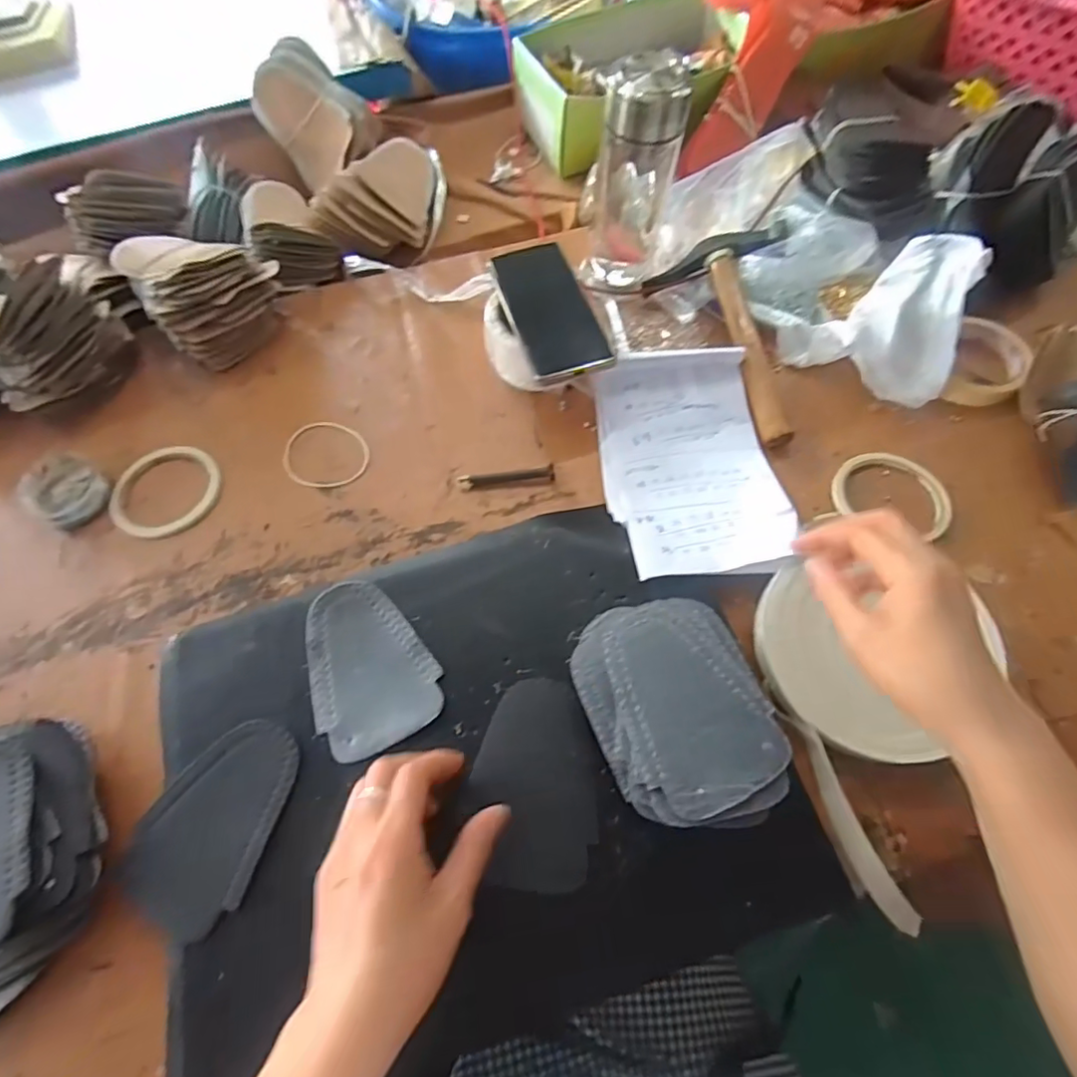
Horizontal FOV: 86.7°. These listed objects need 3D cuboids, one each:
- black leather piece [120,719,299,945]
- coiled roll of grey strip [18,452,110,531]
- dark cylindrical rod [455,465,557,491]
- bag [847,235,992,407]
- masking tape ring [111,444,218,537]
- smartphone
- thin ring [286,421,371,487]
[{"bbox_3d":[-0.215,0.184,0.376,0.081,0.010,0.127,16,66,11],"label":"black leather piece"},{"bbox_3d":[-0.425,-0.043,0.515,0.077,0.026,0.061,28,68,16],"label":"coiled roll of grey strip"},{"bbox_3d":[-0.028,-0.054,0.508,0.086,0.010,0.011,-6,63,0],"label":"dark cylindrical rod"},{"bbox_3d":[0.336,-0.194,0.510,0.096,0.094,0.120,33,70,18],"label":"bag"},{"bbox_3d":[-0.338,-0.046,0.516,0.090,0.012,0.094,-1,63,3],"label":"masking tape ring"},{"bbox_3d":[0.008,-0.210,0.519,0.070,0.014,0.163,-17,64,-6],"label":"smartphone"},{"bbox_3d":[-0.198,-0.078,0.529,0.082,0.004,0.070,20,66,13],"label":"thin ring"}]

